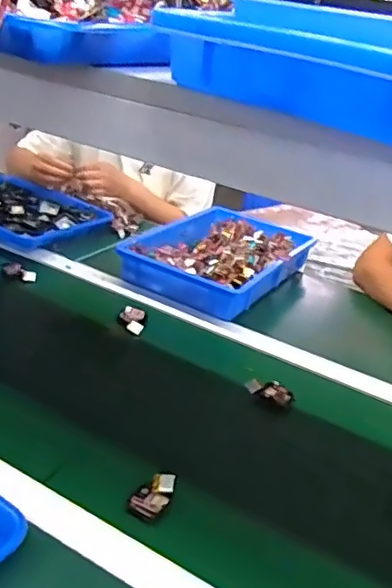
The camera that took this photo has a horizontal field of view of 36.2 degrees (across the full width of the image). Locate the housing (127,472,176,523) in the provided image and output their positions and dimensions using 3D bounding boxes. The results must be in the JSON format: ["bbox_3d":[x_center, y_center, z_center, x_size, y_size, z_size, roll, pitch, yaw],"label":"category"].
[{"bbox_3d":[-0.045,0.208,0.622,0.034,0.023,0.054,17,29,17],"label":"housing"}]

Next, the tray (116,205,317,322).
[{"bbox_3d":[0.043,-0.080,1.096,0.257,0.051,0.368,22,31,25],"label":"tray"}]

